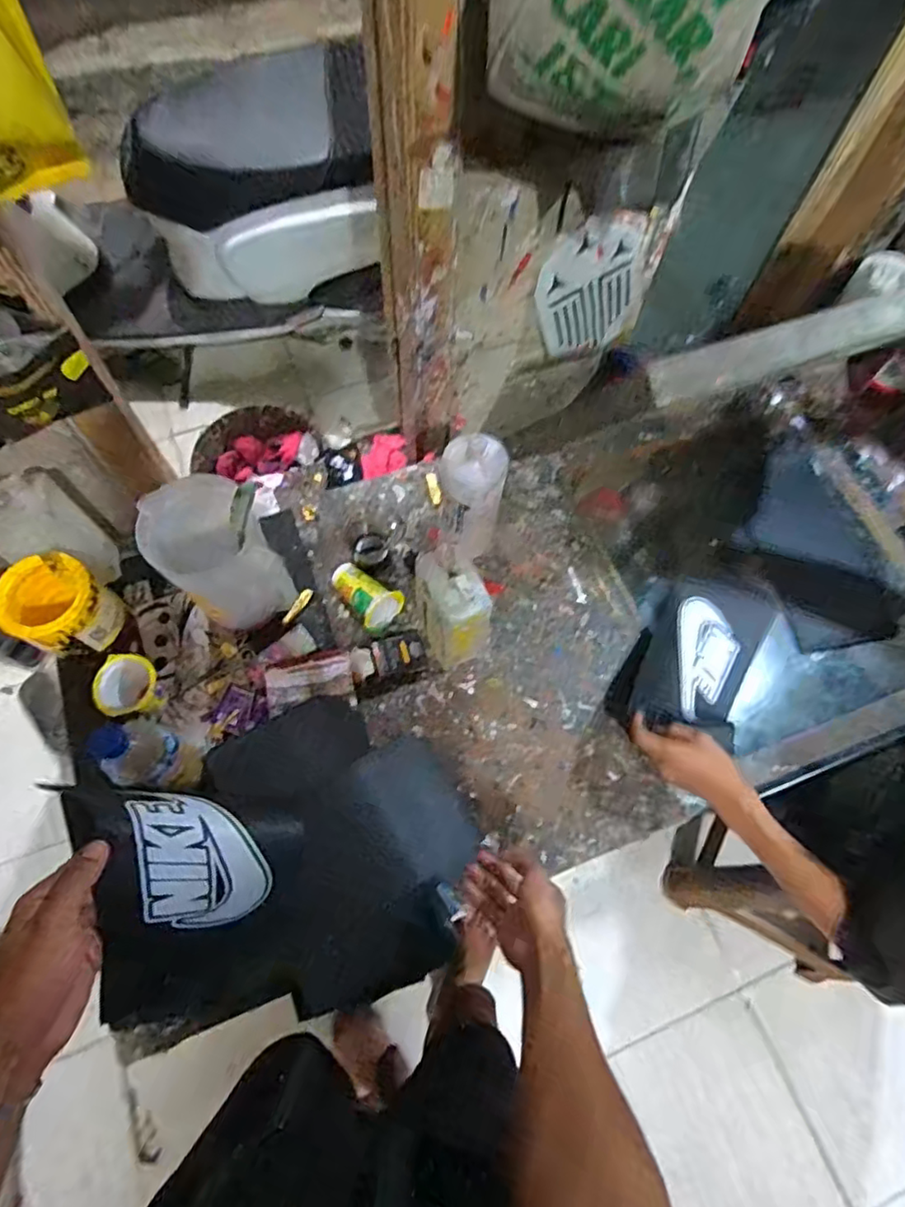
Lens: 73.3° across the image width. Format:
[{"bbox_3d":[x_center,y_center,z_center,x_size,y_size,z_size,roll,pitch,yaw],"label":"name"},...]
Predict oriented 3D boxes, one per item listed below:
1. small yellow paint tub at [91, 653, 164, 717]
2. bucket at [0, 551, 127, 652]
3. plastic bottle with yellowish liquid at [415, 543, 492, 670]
[{"bbox_3d":[-0.412,0.112,0.786,0.070,0.073,0.076,0,66,-1],"label":"small yellow paint tub"},{"bbox_3d":[-0.496,0.006,0.776,0.104,0.112,0.103,0,66,-1],"label":"bucket"},{"bbox_3d":[0.000,0.013,0.794,0.069,0.213,0.092,-22,69,-10],"label":"plastic bottle with yellowish liquid"}]

